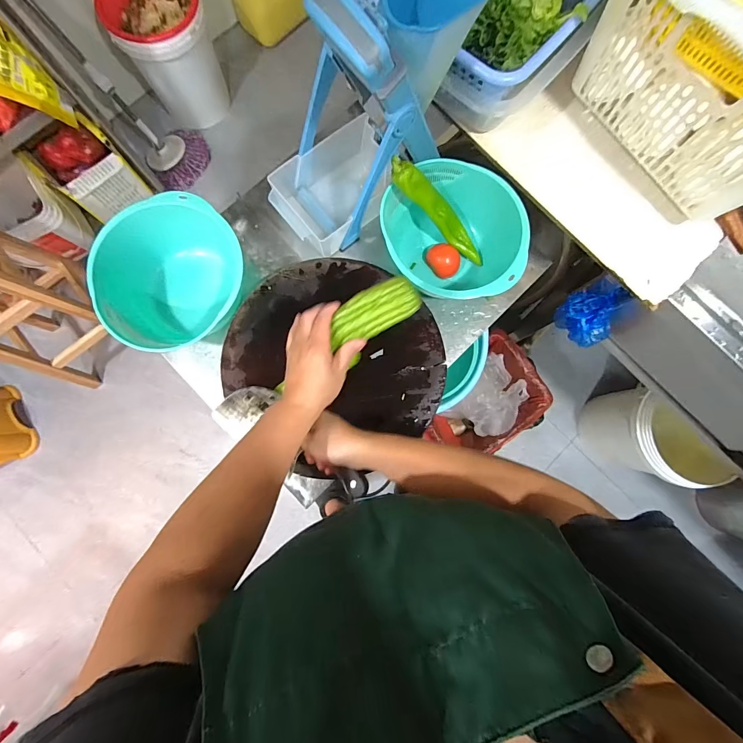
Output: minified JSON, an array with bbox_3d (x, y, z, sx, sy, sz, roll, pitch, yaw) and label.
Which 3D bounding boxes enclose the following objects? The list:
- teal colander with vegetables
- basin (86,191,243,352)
[{"bbox_3d":[0.127,-0.218,0.568,0.213,0.129,0.199,10,82,-1],"label":"teal colander with vegetables"},{"bbox_3d":[-0.298,-0.142,0.556,0.207,0.115,0.195,0,82,-2],"label":"basin"}]

